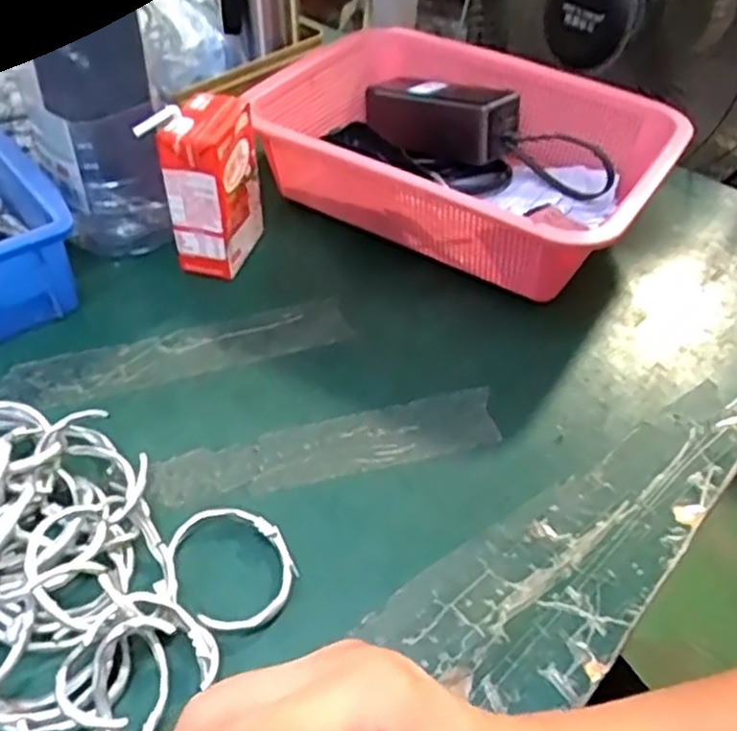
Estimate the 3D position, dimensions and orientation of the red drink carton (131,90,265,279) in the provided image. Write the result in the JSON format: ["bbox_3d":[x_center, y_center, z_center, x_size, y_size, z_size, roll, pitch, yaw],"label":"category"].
[{"bbox_3d":[-0.109,-0.122,0.510,0.043,0.116,0.075,16,46,13],"label":"red drink carton"}]

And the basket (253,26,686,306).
[{"bbox_3d":[0.078,-0.166,0.580,0.296,0.091,0.217,29,51,24],"label":"basket"}]

